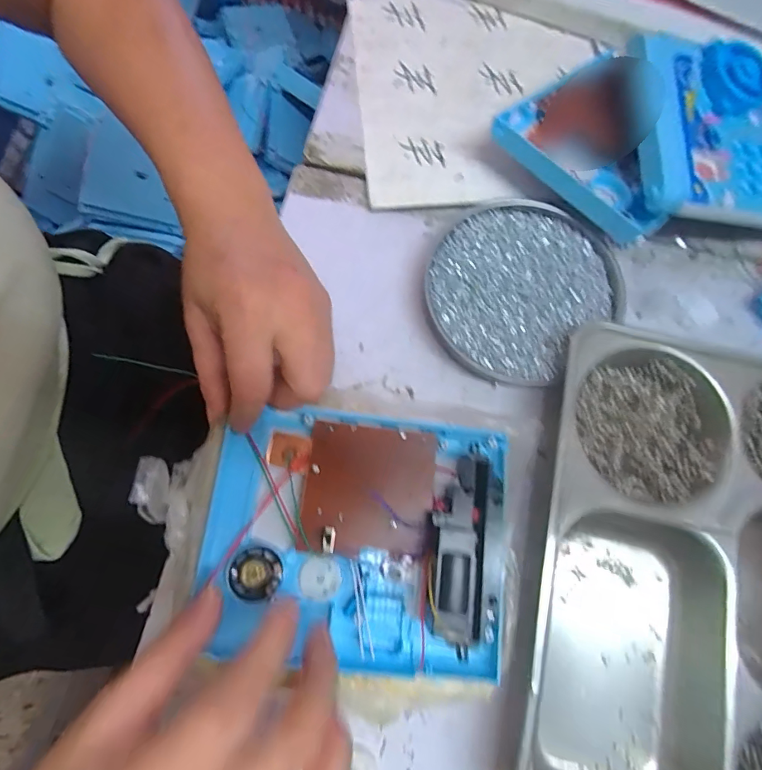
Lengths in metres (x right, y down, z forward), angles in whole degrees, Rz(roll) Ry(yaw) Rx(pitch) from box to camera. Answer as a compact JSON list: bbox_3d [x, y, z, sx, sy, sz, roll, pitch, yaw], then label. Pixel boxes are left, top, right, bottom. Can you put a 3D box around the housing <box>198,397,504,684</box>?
[{"bbox_3d":[-0.014,0.080,0.238,0.161,0.039,0.134,8,74,0],"label":"housing"}]

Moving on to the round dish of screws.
[{"bbox_3d":[0.100,-0.069,0.322,0.132,0.020,0.122,1,74,-2],"label":"round dish of screws"}]

